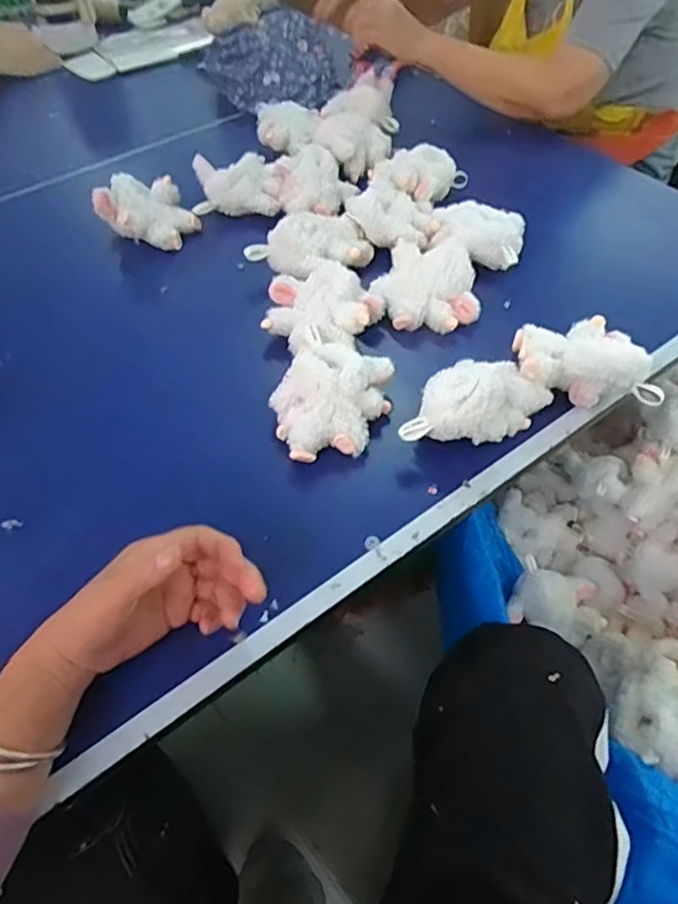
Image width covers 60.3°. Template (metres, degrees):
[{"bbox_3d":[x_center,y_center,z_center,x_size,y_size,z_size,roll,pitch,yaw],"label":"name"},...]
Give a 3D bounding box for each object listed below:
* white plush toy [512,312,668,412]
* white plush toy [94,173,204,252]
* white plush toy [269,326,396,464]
[{"bbox_3d":[0.235,-0.088,0.562,0.124,0.055,0.097,5,55,6],"label":"white plush toy"},{"bbox_3d":[-0.236,-0.304,0.742,0.109,0.064,0.086,5,55,6],"label":"white plush toy"},{"bbox_3d":[-0.010,-0.051,0.549,0.100,0.057,0.126,25,59,18],"label":"white plush toy"}]

